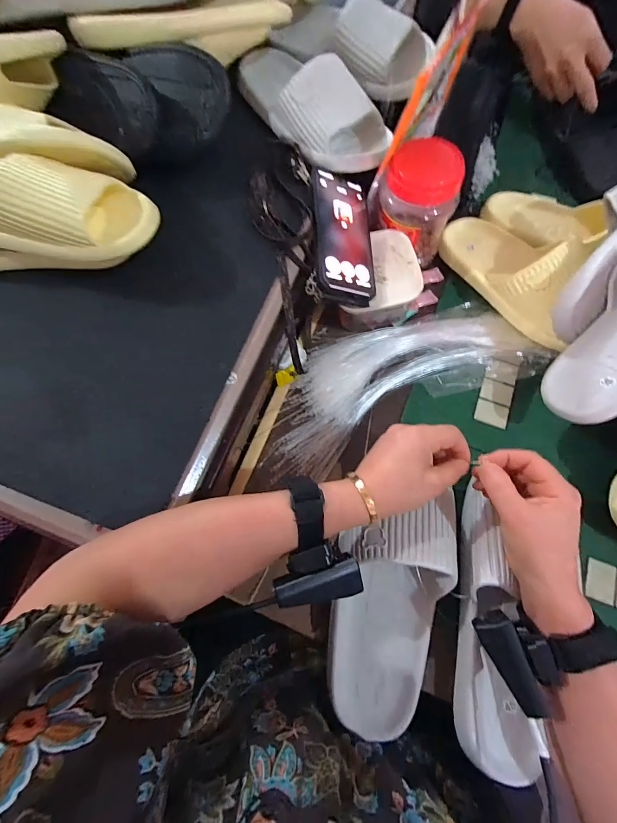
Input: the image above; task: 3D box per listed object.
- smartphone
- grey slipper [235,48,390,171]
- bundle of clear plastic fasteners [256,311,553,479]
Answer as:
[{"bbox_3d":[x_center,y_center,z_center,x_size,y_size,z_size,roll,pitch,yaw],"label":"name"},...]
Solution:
[{"bbox_3d":[0.042,-0.210,0.426,0.077,0.012,0.168,4,76,-26],"label":"smartphone"},{"bbox_3d":[-0.001,-0.389,0.437,0.100,0.060,0.256,-42,76,-12],"label":"grey slipper"},{"bbox_3d":[0.109,-0.049,0.448,0.364,0.033,0.157,-24,73,-7],"label":"bundle of clear plastic fasteners"}]

